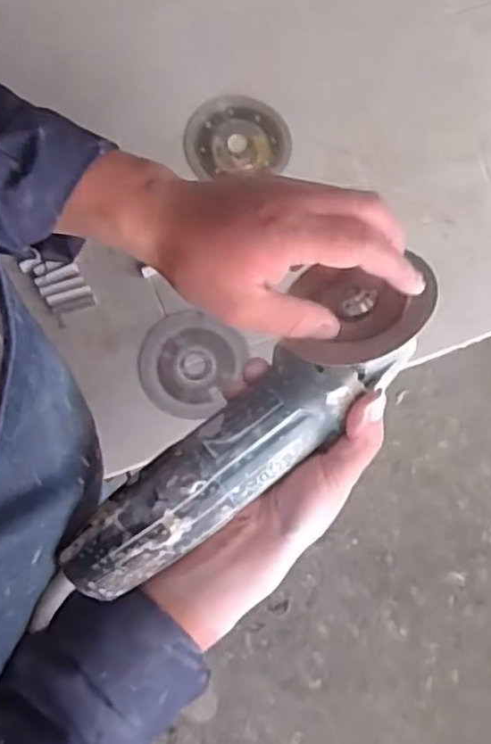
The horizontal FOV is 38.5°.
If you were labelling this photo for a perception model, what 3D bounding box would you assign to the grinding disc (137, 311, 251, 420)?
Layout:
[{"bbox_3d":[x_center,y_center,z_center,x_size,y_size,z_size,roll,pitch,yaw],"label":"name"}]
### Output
[{"bbox_3d":[-0.051,-0.006,0.625,0.084,0.015,0.089,1,79,-3],"label":"grinding disc"}]

